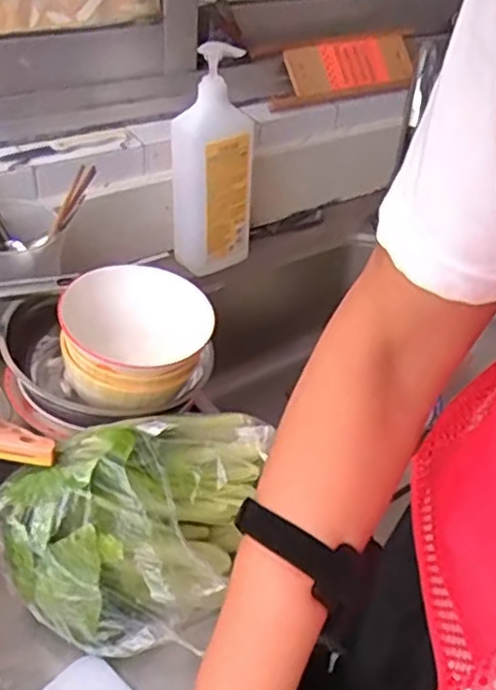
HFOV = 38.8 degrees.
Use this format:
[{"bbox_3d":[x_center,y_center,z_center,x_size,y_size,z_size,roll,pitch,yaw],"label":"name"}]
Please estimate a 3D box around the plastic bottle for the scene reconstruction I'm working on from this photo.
[{"bbox_3d":[-0.044,-0.237,0.931,0.096,0.281,0.065,-25,48,-32],"label":"plastic bottle"}]

